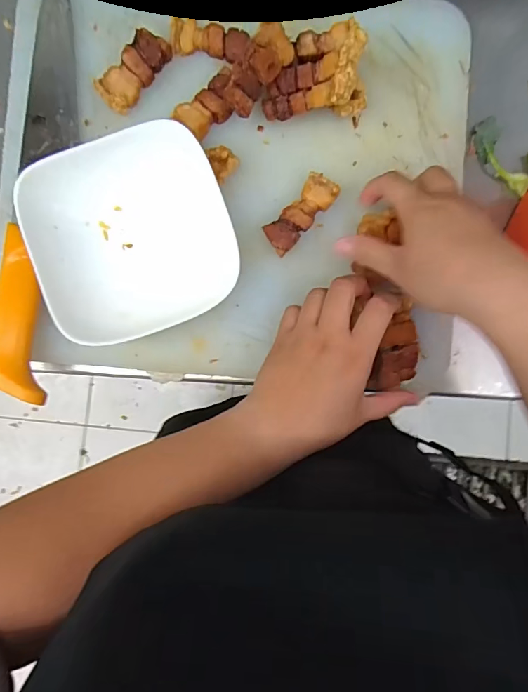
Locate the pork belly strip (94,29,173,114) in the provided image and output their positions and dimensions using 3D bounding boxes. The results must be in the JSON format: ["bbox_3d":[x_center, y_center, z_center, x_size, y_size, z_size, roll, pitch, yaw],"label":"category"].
[{"bbox_3d":[-0.108,-0.226,0.353,0.030,0.014,0.067,34,87,0],"label":"pork belly strip"}]

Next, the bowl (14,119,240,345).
[{"bbox_3d":[-0.105,-0.090,0.337,0.149,0.042,0.153,-20,88,-2],"label":"bowl"}]

